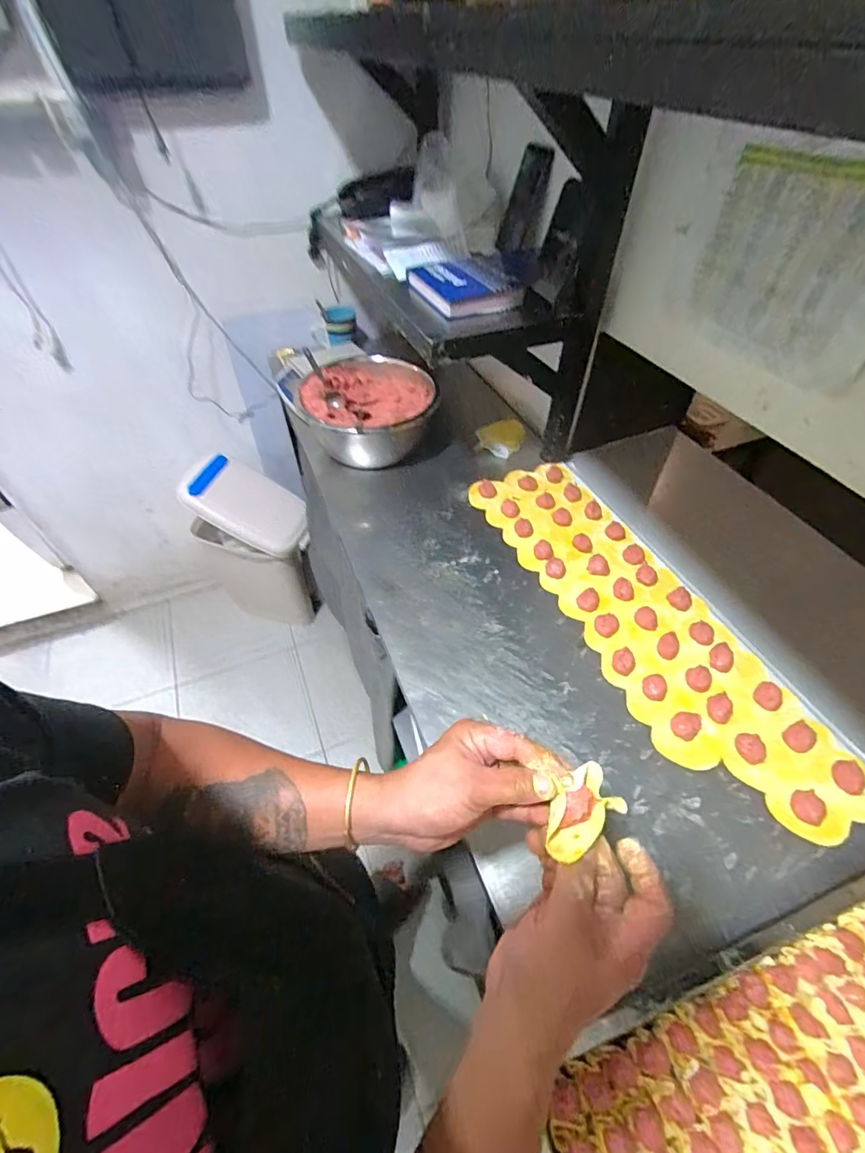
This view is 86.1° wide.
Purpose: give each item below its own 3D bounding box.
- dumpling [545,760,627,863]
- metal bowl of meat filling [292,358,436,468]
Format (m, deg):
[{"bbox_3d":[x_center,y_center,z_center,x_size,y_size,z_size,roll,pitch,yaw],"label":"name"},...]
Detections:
[{"bbox_3d":[0.108,0.173,0.341,0.061,0.026,0.039,-28,55,-22],"label":"dumpling"},{"bbox_3d":[-0.126,-0.342,0.991,0.259,0.137,0.282,-4,49,-4],"label":"metal bowl of meat filling"}]

